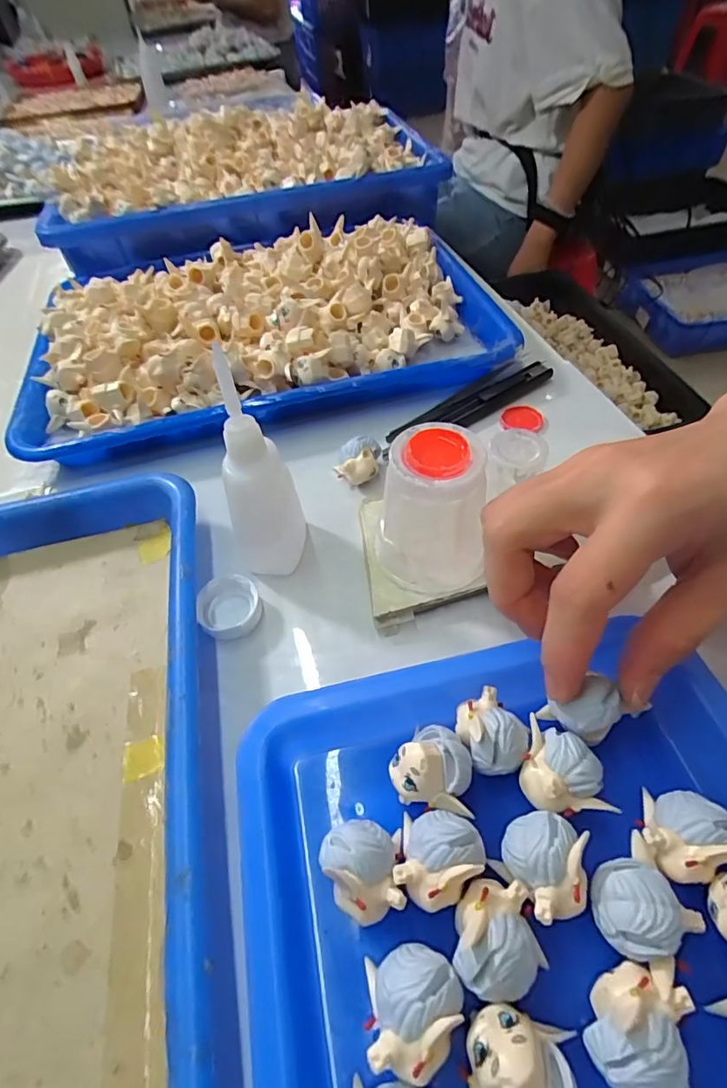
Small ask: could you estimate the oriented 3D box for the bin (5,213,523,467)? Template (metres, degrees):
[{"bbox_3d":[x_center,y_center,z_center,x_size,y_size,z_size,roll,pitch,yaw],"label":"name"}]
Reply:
[{"bbox_3d":[-0.079,-0.176,0.378,0.330,0.048,0.251,-14,52,-7],"label":"bin"}]

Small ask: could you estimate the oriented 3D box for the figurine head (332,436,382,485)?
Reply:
[{"bbox_3d":[-0.003,-0.046,0.289,0.023,0.024,0.020,13,54,14],"label":"figurine head"}]

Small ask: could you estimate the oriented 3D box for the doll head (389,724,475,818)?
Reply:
[{"bbox_3d":[0.024,0.080,0.179,0.028,0.018,0.027,5,52,8],"label":"doll head"}]

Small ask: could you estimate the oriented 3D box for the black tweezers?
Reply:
[{"bbox_3d":[0.065,-0.089,0.323,0.134,0.008,0.029,-31,56,-19],"label":"black tweezers"}]

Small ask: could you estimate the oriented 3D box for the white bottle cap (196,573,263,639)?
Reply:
[{"bbox_3d":[-0.065,0.030,0.243,0.029,0.011,0.030,-2,52,3],"label":"white bottle cap"}]

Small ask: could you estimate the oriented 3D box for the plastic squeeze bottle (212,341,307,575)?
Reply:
[{"bbox_3d":[-0.047,-0.027,0.223,0.032,0.110,0.028,-15,52,-7],"label":"plastic squeeze bottle"}]

